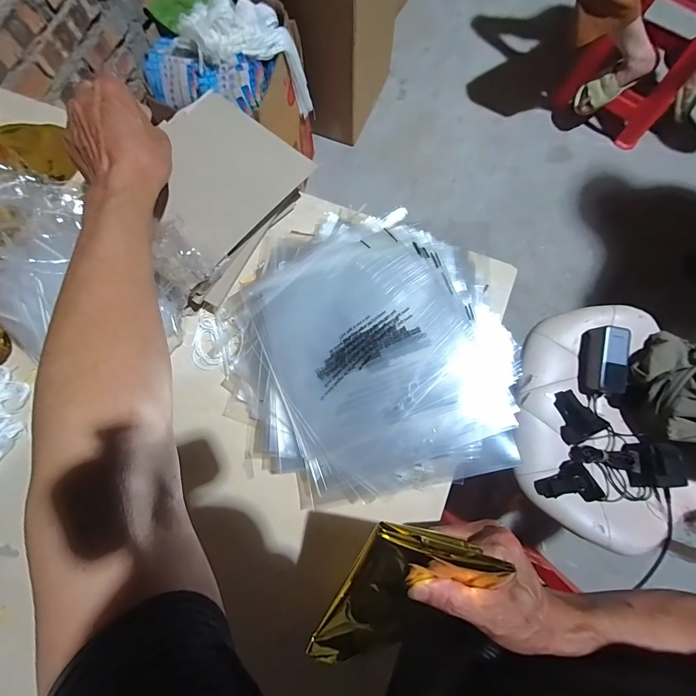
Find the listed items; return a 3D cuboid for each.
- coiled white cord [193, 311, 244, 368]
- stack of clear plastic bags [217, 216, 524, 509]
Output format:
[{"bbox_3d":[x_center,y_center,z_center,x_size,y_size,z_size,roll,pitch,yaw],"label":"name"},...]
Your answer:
[{"bbox_3d":[-0.144,-0.009,0.374,0.054,0.008,0.063,1,77,1],"label":"coiled white cord"},{"bbox_3d":[0.020,-0.006,0.359,0.296,0.032,0.301,-13,77,-2],"label":"stack of clear plastic bags"}]

